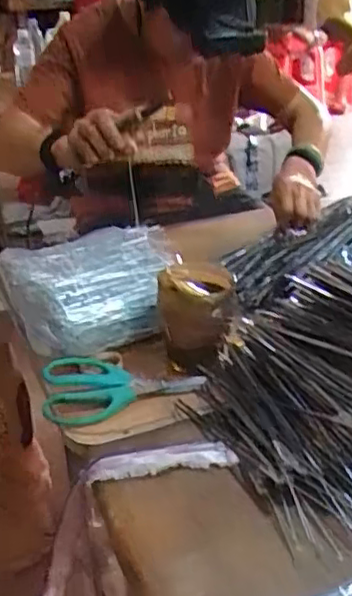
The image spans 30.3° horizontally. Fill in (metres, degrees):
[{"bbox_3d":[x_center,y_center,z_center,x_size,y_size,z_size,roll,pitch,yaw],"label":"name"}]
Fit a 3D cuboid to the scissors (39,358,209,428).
[{"bbox_3d":[-0.054,0.087,0.682,0.167,0.019,0.082,-5,30,-8],"label":"scissors"}]

